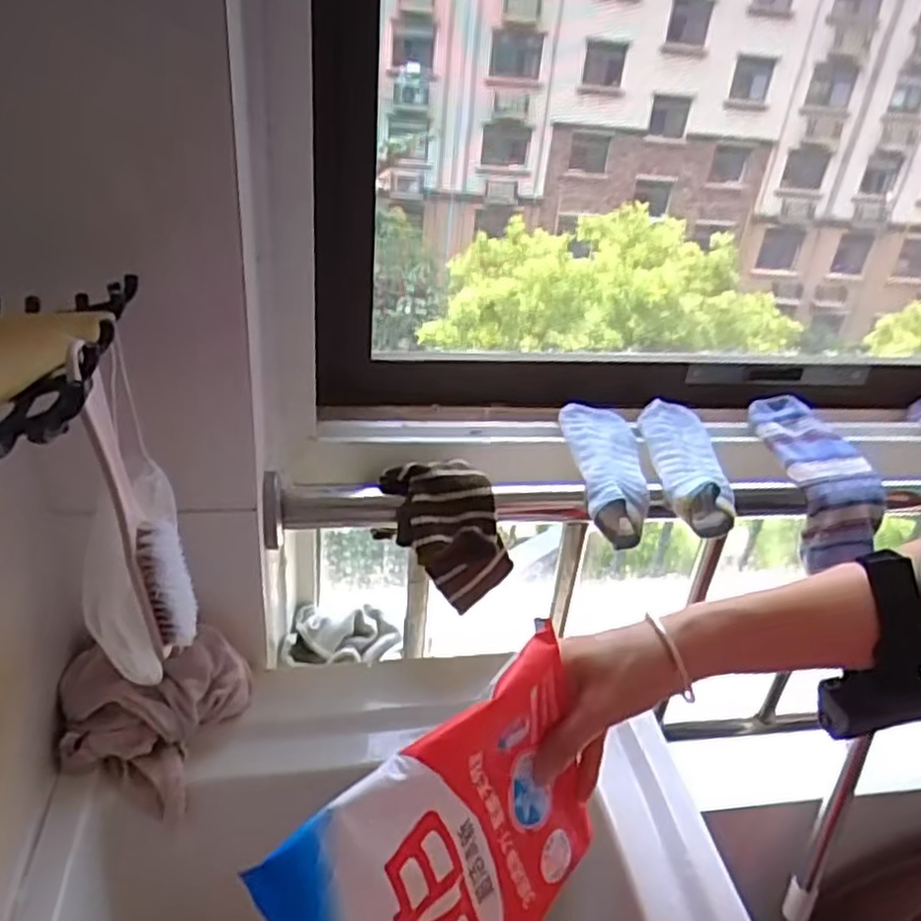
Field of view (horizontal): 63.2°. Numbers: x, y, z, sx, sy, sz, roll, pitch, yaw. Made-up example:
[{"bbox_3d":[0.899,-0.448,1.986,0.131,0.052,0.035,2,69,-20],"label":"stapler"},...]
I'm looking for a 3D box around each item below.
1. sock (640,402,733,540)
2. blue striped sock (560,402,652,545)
[{"bbox_3d":[0.197,-0.002,0.659,0.060,0.037,0.153,2,44,-6],"label":"sock"},{"bbox_3d":[0.127,0.004,0.650,0.063,0.042,0.147,2,46,-7],"label":"blue striped sock"}]

